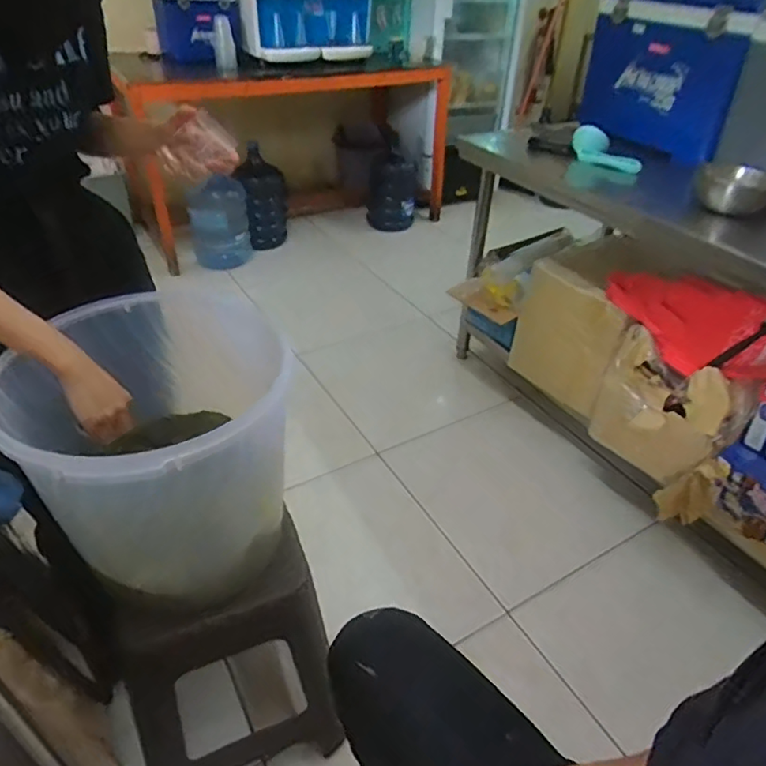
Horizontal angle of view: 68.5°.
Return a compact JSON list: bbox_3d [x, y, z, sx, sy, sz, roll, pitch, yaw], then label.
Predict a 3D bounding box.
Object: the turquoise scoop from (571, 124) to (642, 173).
[{"bbox_3d":[0.575,-0.617,1.494,0.046,0.092,0.263,-10,40,-17],"label":"turquoise scoop"}]

